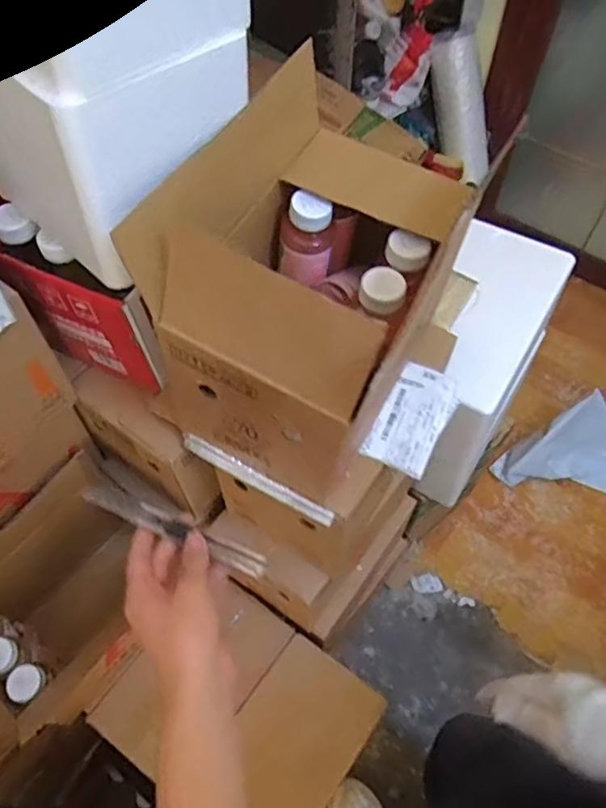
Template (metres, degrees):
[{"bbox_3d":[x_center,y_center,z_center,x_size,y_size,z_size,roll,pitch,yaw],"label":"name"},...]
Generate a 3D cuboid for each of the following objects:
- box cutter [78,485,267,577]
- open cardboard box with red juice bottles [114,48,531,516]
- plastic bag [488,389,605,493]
[{"bbox_3d":[-0.111,0.106,0.516,0.171,0.013,0.022,20,61,15],"label":"box cutter"},{"bbox_3d":[0.013,-0.097,0.561,0.218,0.260,0.275,32,64,18],"label":"open cardboard box with red juice bottles"},{"bbox_3d":[0.740,0.107,1.551,0.447,0.186,0.186,6,60,4],"label":"plastic bag"}]

